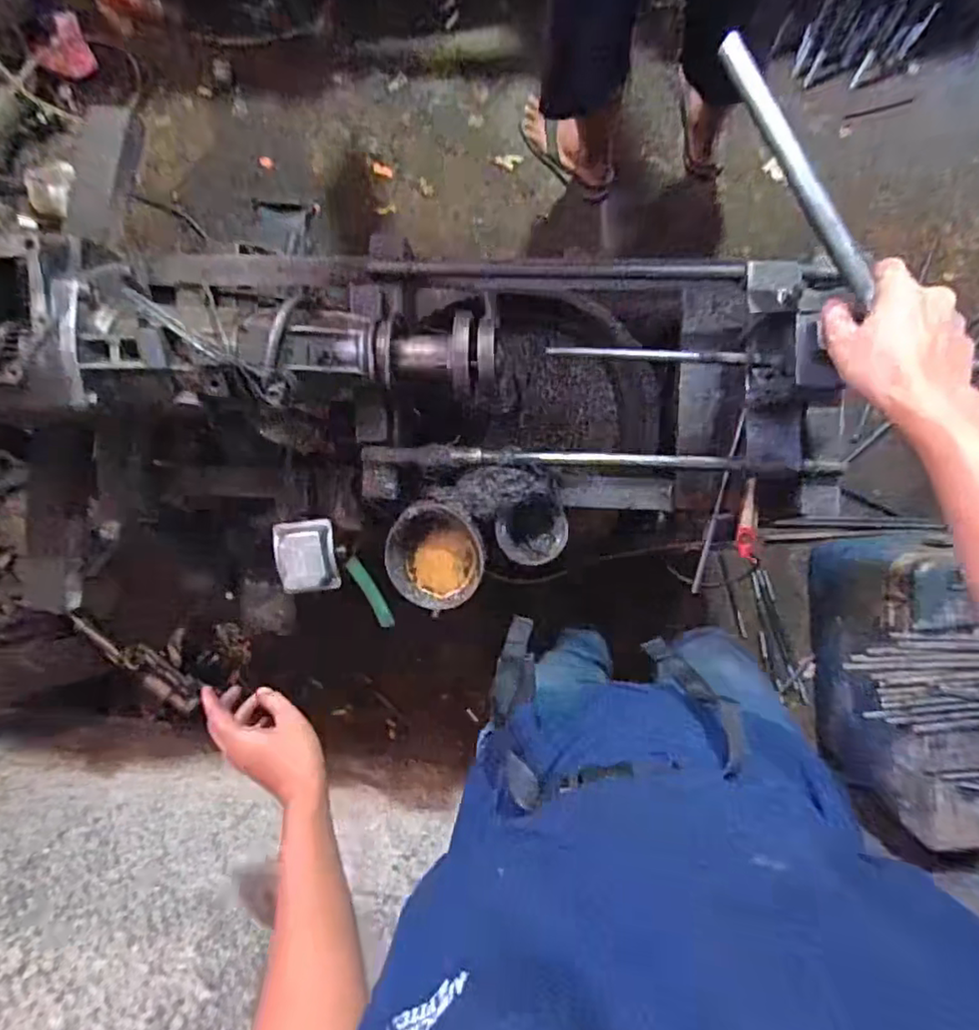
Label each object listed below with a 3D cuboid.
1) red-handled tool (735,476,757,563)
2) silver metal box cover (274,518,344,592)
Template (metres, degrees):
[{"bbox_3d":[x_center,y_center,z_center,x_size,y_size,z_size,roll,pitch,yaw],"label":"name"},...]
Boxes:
[{"bbox_3d":[0.307,0.007,0.724,0.019,0.023,0.097,2,92,3],"label":"red-handled tool"},{"bbox_3d":[-0.225,0.052,0.754,0.077,0.023,0.090,-7,91,4],"label":"silver metal box cover"}]

